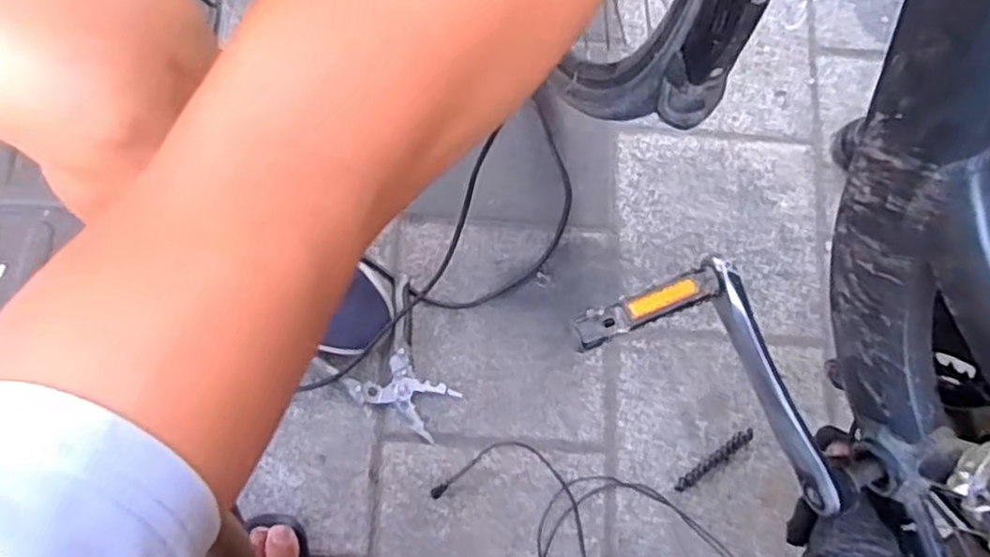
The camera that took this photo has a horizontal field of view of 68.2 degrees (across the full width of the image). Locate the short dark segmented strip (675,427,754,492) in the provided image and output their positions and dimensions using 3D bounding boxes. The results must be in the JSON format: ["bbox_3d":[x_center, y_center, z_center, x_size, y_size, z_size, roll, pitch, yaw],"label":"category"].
[{"bbox_3d":[0.245,0.202,0.813,0.107,0.007,0.015,-34,76,-12],"label":"short dark segmented strip"}]

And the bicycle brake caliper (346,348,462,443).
[{"bbox_3d":[-0.101,0.124,0.811,0.109,0.020,0.068,28,73,7],"label":"bicycle brake caliper"}]

